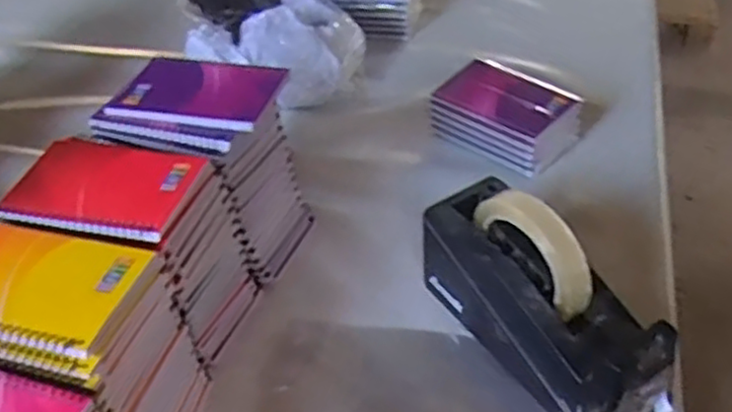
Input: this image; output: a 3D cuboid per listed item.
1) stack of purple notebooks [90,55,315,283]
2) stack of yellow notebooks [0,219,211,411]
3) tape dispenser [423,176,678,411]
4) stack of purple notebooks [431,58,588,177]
[{"bbox_3d":[-0.137,-0.035,0.623,0.141,0.158,0.106,17,47,21],"label":"stack of purple notebooks"},{"bbox_3d":[-0.202,0.107,0.485,0.137,0.155,0.096,8,43,13],"label":"stack of yellow notebooks"},{"bbox_3d":[0.128,0.068,0.520,0.073,0.135,0.206,-26,47,-22],"label":"tape dispenser"},{"bbox_3d":[0.148,-0.096,0.740,0.135,0.058,0.099,30,53,31],"label":"stack of purple notebooks"}]

